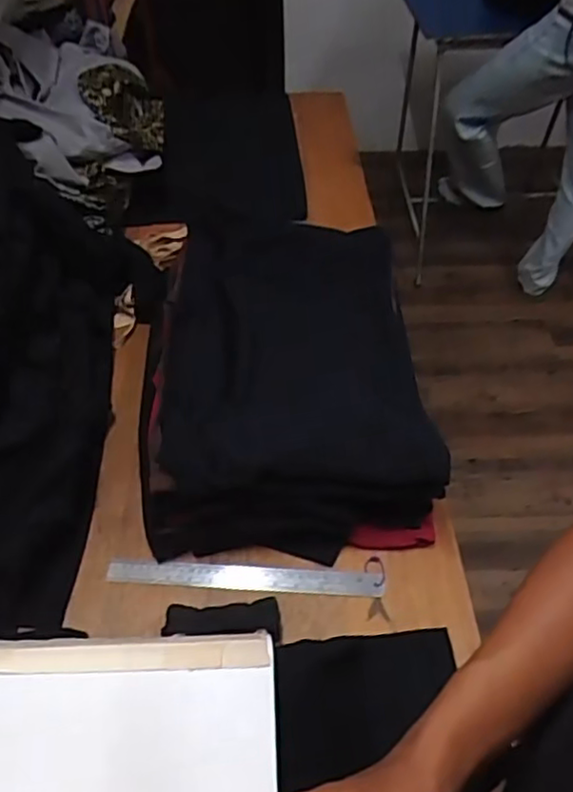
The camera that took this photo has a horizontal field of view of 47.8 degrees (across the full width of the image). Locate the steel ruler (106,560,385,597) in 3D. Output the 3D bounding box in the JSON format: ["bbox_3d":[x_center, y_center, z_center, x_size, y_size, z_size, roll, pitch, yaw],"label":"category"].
[{"bbox_3d":[-0.047,0.212,0.753,0.314,0.010,0.031,2,55,2],"label":"steel ruler"}]

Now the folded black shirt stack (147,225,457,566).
[{"bbox_3d":[0.002,-0.048,0.894,0.339,0.138,0.514,-1,47,-1],"label":"folded black shirt stack"}]

